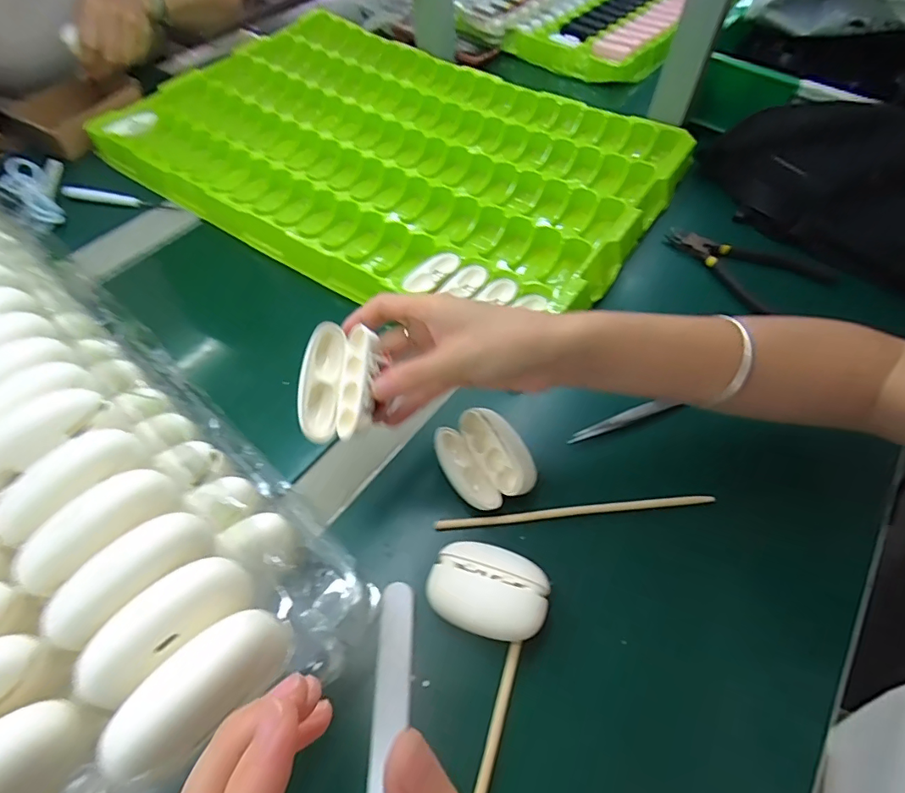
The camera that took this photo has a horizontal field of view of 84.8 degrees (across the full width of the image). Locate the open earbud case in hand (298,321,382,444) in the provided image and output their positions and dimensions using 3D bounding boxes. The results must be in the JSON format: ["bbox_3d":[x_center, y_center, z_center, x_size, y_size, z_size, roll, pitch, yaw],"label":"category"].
[{"bbox_3d":[-0.066,-0.009,0.284,0.037,0.030,0.067,10,78,-23],"label":"open earbud case in hand"}]

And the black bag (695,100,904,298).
[{"bbox_3d":[0.387,-0.214,0.482,0.138,0.091,0.265,-39,64,-24],"label":"black bag"}]

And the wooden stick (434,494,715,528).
[{"bbox_3d":[0.084,0.078,0.336,0.188,0.008,0.007,-5,56,-4],"label":"wooden stick"}]

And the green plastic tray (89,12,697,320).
[{"bbox_3d":[-0.069,-0.283,0.576,0.592,0.046,0.410,29,60,18],"label":"green plastic tray"}]

